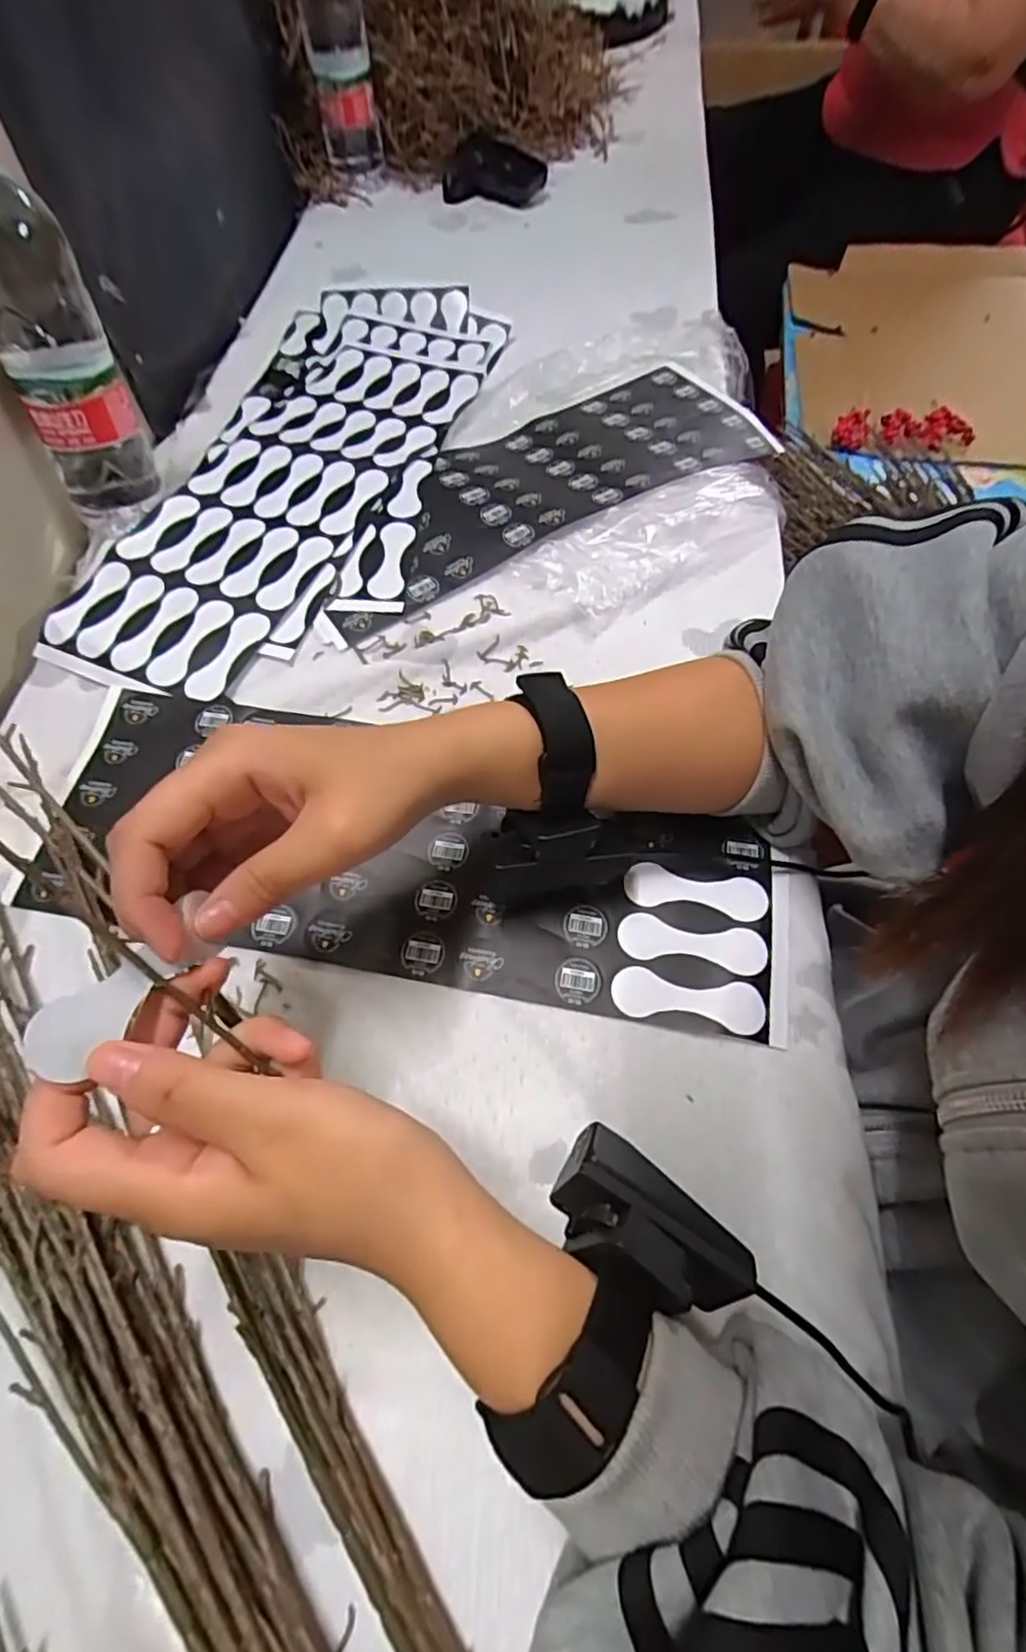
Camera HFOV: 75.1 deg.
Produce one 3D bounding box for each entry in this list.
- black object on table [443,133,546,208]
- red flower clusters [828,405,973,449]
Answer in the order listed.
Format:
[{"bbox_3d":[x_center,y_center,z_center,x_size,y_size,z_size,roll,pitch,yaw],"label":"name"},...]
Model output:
[{"bbox_3d":[-0.025,-0.778,0.799,0.124,0.040,0.069,14,63,7],"label":"black object on table"},{"bbox_3d":[0.509,-0.522,0.875,0.173,0.033,0.043,1,63,1],"label":"red flower clusters"}]

